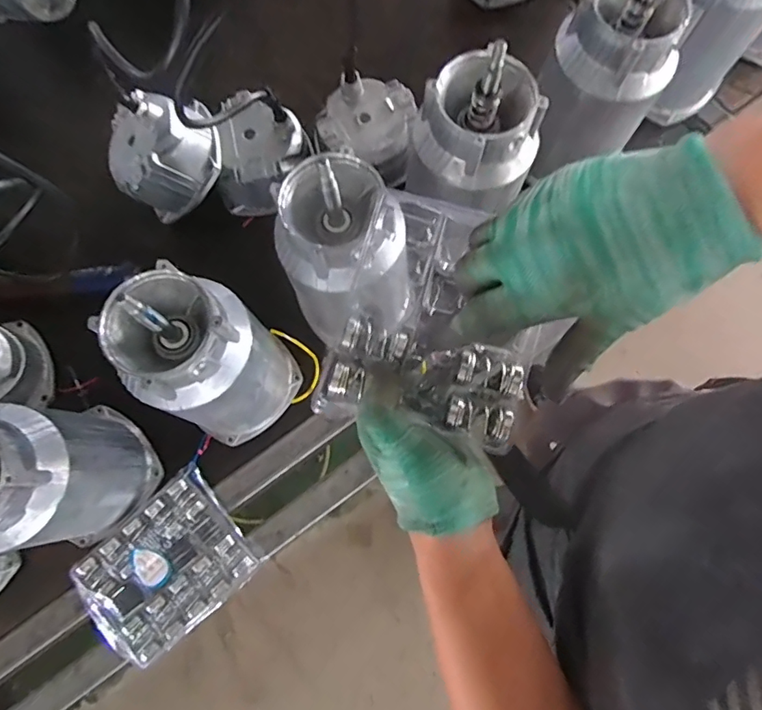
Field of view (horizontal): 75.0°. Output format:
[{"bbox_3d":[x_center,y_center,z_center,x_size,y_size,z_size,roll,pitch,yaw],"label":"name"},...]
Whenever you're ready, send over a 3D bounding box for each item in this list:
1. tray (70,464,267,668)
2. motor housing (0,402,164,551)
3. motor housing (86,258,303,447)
[{"bbox_3d":[-0.232,0.228,0.527,0.167,0.022,0.130,-39,80,-8],"label":"tray"},{"bbox_3d":[-0.313,0.111,0.449,0.112,0.195,0.115,40,81,8],"label":"motor housing"},{"bbox_3d":[-0.159,0.008,0.475,0.114,0.245,0.109,0,78,0],"label":"motor housing"}]

